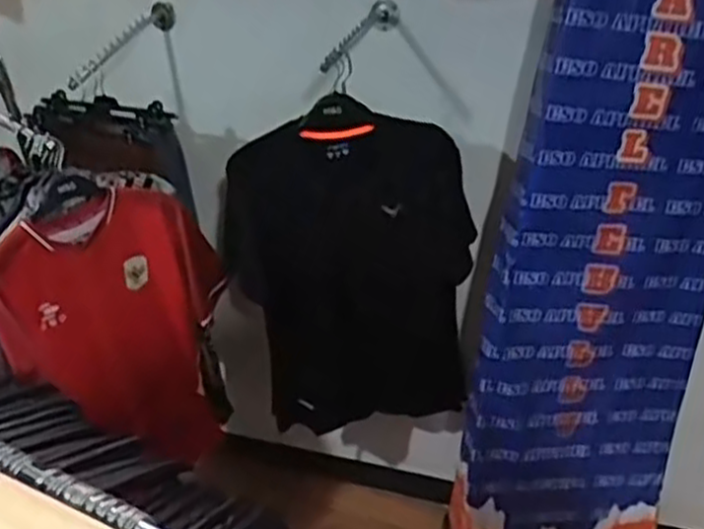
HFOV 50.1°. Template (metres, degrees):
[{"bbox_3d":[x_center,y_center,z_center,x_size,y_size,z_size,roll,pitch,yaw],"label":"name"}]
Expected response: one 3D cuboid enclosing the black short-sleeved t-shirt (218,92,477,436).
[{"bbox_3d":[0.000,0.031,1.537,0.464,0.709,0.070,-7,32,-1],"label":"black short-sleeved t-shirt"}]

